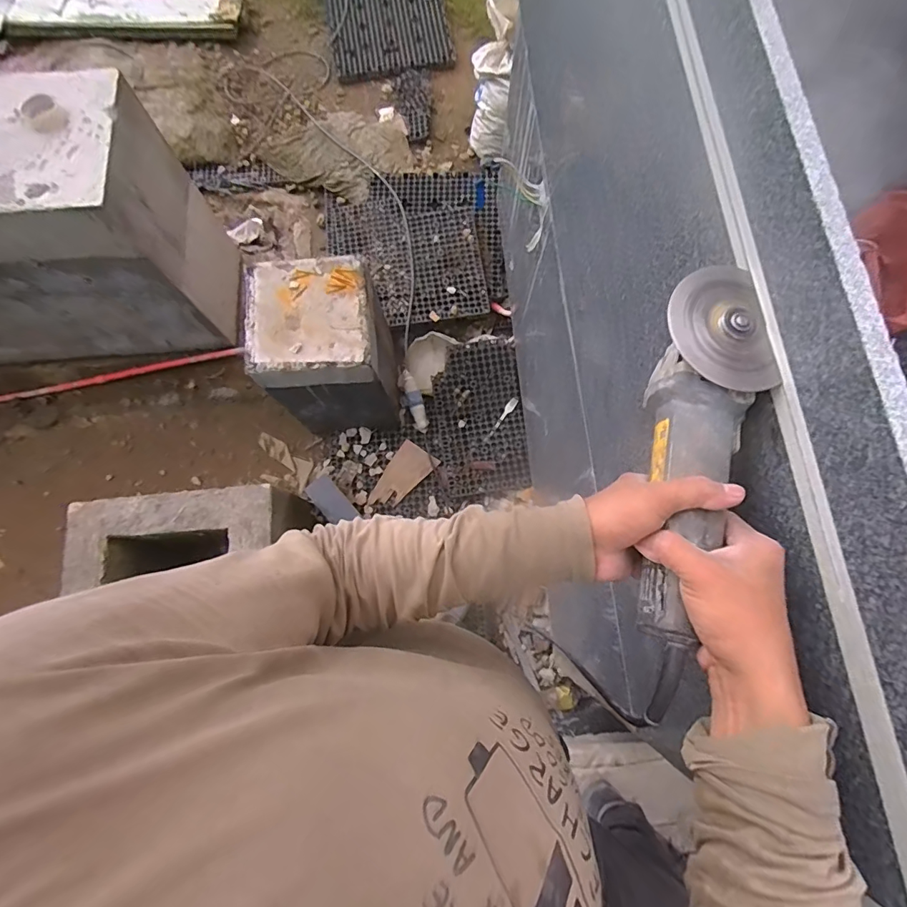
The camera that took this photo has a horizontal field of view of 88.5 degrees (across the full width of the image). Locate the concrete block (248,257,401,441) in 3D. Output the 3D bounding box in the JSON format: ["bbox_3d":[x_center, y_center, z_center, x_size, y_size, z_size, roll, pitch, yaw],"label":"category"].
[{"bbox_3d":[-0.350,-0.288,1.388,0.335,0.506,0.313,-7,76,-1],"label":"concrete block"}]

